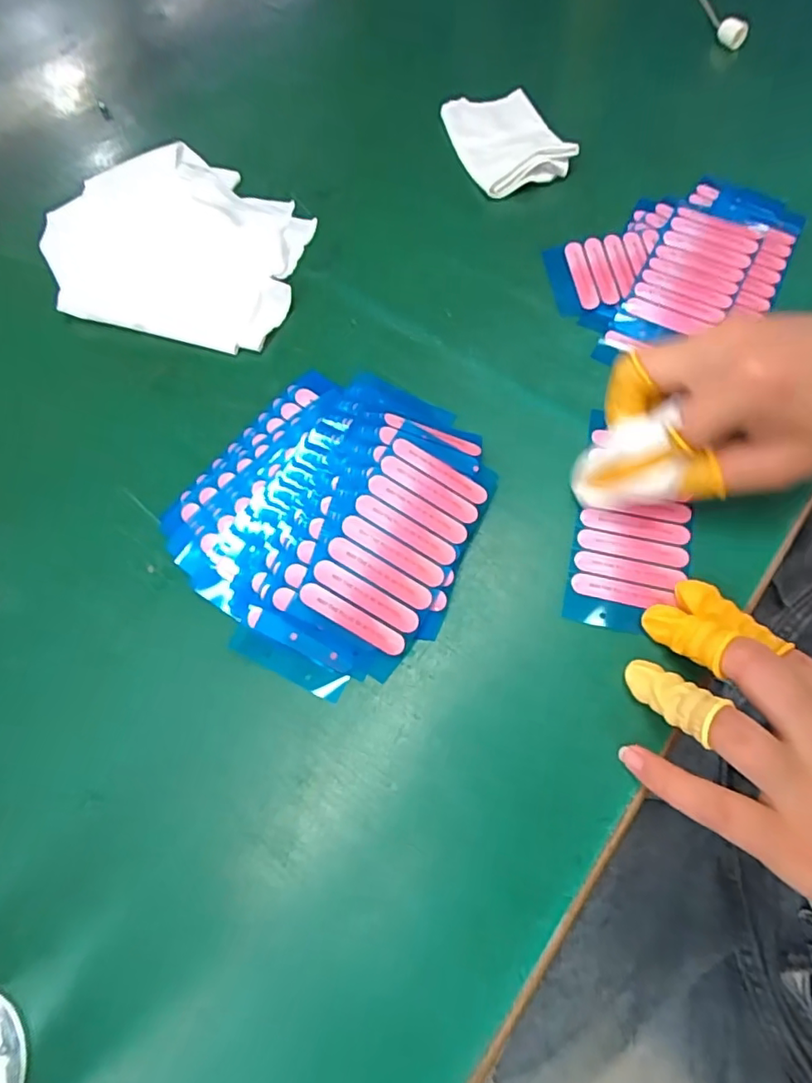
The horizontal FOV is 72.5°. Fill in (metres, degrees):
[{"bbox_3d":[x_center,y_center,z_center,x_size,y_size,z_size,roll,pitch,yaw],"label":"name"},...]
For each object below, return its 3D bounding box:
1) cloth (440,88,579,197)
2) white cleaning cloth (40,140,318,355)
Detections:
[{"bbox_3d":[0.068,-0.281,0.384,0.063,0.020,0.096,-21,69,-6],"label":"cloth"},{"bbox_3d":[-0.150,-0.193,0.356,0.172,0.017,0.137,14,69,8],"label":"white cleaning cloth"}]

